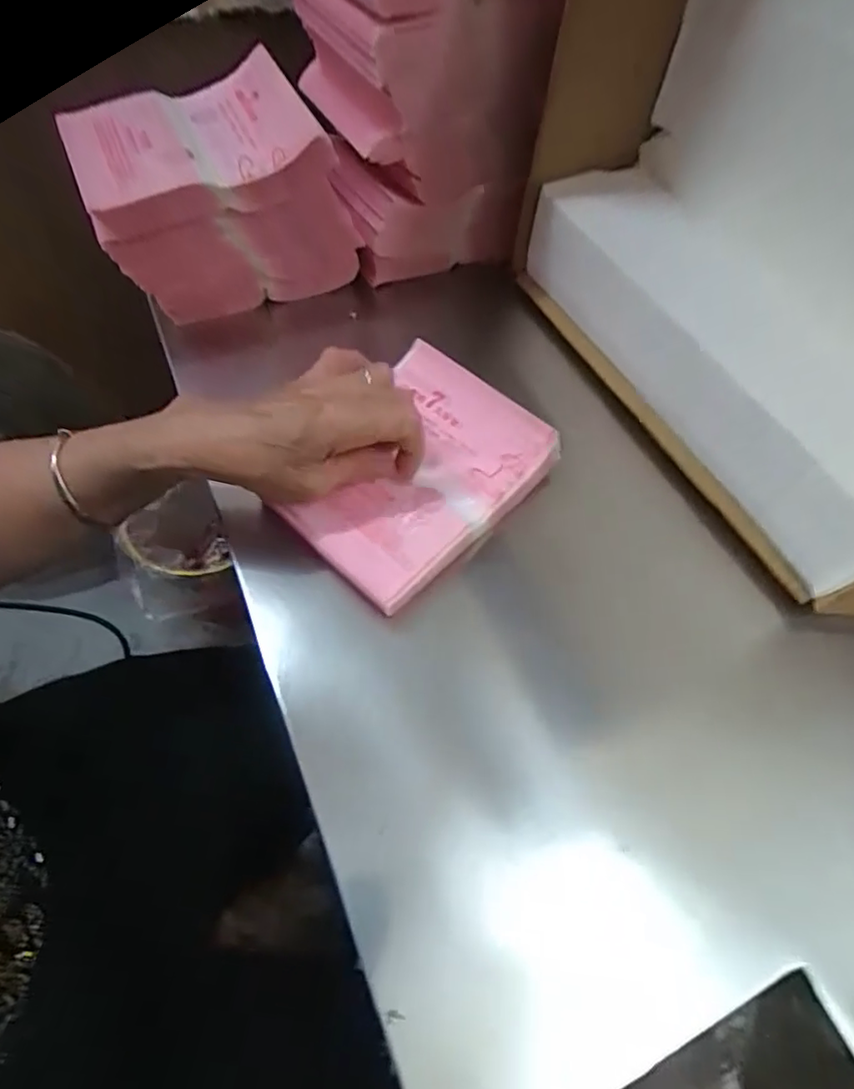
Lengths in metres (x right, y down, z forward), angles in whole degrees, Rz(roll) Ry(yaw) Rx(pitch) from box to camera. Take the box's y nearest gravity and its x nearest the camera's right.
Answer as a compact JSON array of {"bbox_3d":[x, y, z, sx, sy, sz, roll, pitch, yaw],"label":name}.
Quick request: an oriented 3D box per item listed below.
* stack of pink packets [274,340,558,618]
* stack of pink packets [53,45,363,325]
[{"bbox_3d":[-0.008,-0.045,0.394,0.120,0.032,0.161,35,63,16],"label":"stack of pink packets"},{"bbox_3d":[-0.157,-0.262,0.461,0.171,0.117,0.125,-19,62,-14],"label":"stack of pink packets"}]

